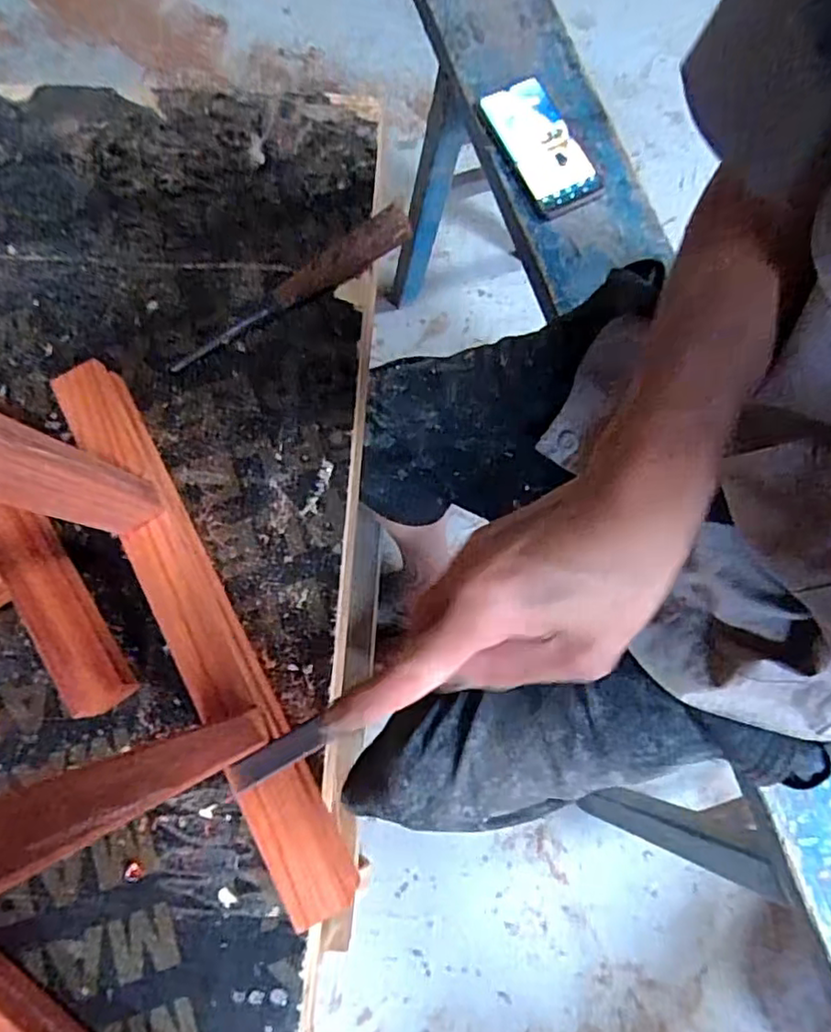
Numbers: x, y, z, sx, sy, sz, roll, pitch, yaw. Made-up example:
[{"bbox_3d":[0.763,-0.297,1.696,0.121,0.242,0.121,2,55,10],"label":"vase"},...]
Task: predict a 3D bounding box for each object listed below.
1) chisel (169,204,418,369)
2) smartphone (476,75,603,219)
[{"bbox_3d":[-0.081,-0.147,0.398,0.171,0.023,0.025,-31,79,-6],"label":"chisel"},{"bbox_3d":[0.138,-0.419,0.703,0.079,0.015,0.174,-30,84,1],"label":"smartphone"}]

